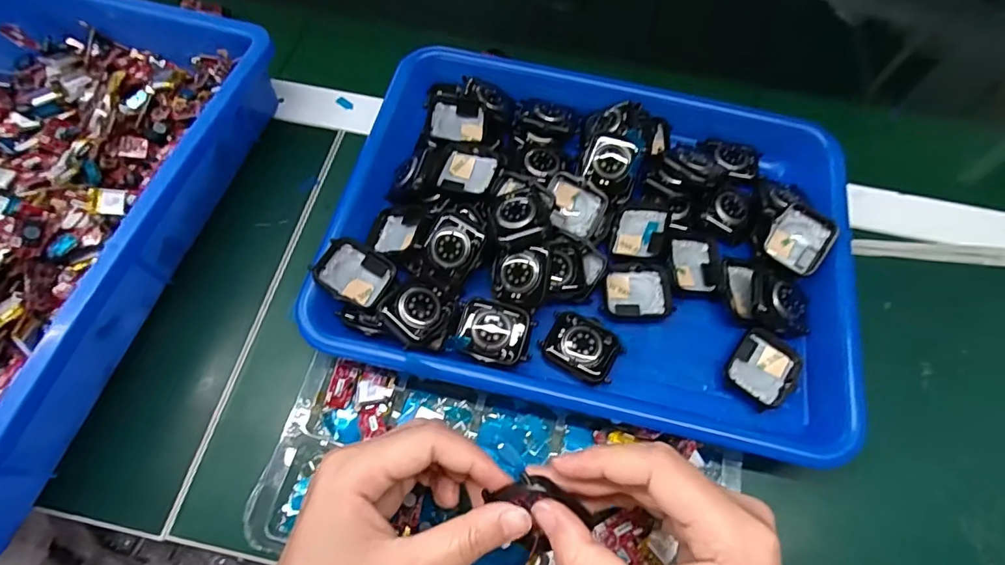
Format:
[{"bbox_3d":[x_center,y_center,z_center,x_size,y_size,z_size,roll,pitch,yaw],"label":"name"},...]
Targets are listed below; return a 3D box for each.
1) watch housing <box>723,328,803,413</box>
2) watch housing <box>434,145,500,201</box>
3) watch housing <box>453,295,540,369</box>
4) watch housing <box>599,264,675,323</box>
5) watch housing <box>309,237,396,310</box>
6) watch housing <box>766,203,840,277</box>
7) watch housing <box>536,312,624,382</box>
[{"bbox_3d":[0.157,0.052,0.299,0.038,0.009,0.042,27,66,11],"label":"watch housing"},{"bbox_3d":[-0.023,-0.072,0.326,0.038,0.009,0.031,20,65,8],"label":"watch housing"},{"bbox_3d":[-0.005,0.029,0.293,0.044,0.009,0.036,14,64,5],"label":"watch housing"},{"bbox_3d":[0.085,0.006,0.319,0.042,0.007,0.035,-1,64,-2],"label":"watch housing"},{"bbox_3d":[-0.090,-0.005,0.303,0.042,0.011,0.037,33,64,-7],"label":"watch housing"},{"bbox_3d":[0.195,-0.029,0.327,0.036,0.009,0.040,34,90,15],"label":"watch housing"},{"bbox_3d":[0.048,0.040,0.304,0.044,0.013,0.034,27,66,11],"label":"watch housing"}]

